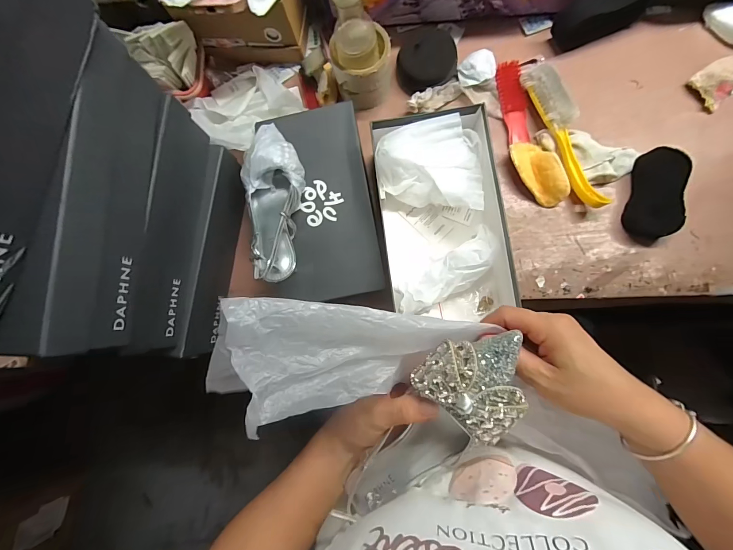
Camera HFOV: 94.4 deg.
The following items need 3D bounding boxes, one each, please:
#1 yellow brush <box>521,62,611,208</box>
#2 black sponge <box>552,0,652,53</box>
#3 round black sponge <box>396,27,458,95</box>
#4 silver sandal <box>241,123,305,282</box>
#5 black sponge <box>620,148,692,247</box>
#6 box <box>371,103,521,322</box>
[{"bbox_3d":[0.303,-0.211,0.507,0.054,0.046,0.234,-21,82,3],"label":"yellow brush"},{"bbox_3d":[0.357,-0.396,0.511,0.136,0.055,0.054,-19,82,3],"label":"black sponge"},{"bbox_3d":[0.093,-0.346,0.543,0.093,0.032,0.098,-1,84,5],"label":"round black sponge"},{"bbox_3d":[-0.132,-0.107,0.472,0.084,0.084,0.238,-4,83,5],"label":"silver sandal"},{"bbox_3d":[0.417,-0.112,0.485,0.056,0.030,0.132,9,85,6],"label":"black sponge"},{"bbox_3d":[0.104,-0.082,0.483,0.158,0.089,0.272,-8,83,5],"label":"box"}]

